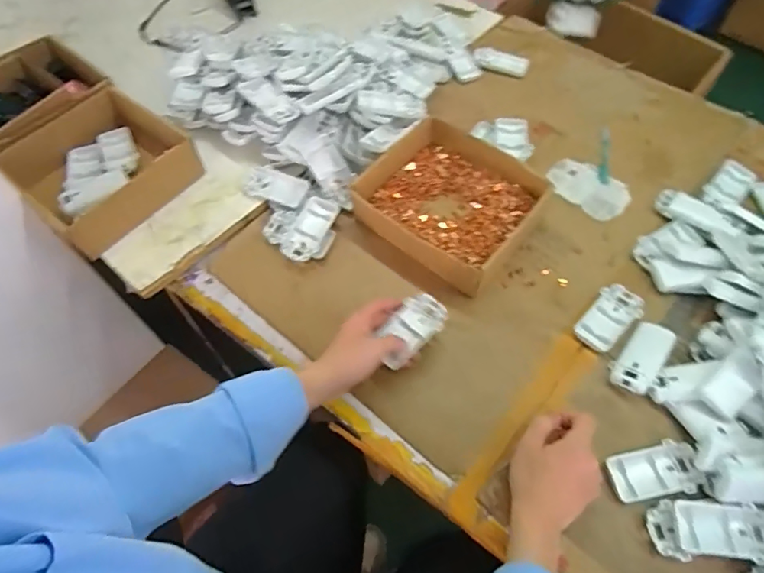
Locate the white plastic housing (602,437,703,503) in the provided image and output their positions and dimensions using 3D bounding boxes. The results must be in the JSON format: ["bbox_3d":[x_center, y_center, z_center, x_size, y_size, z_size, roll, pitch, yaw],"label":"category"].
[{"bbox_3d":[0.283,0.192,0.523,0.091,0.014,0.051,-14,60,-7],"label":"white plastic housing"}]

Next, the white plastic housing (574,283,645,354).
[{"bbox_3d":[0.274,0.038,0.611,0.048,0.014,0.095,40,68,21],"label":"white plastic housing"}]

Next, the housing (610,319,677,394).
[{"bbox_3d":[0.298,0.080,0.580,0.042,0.023,0.089,33,66,19],"label":"housing"}]

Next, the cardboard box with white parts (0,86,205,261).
[{"bbox_3d":[-0.384,-0.165,0.700,0.201,0.065,0.206,39,68,21],"label":"cardboard box with white parts"}]

